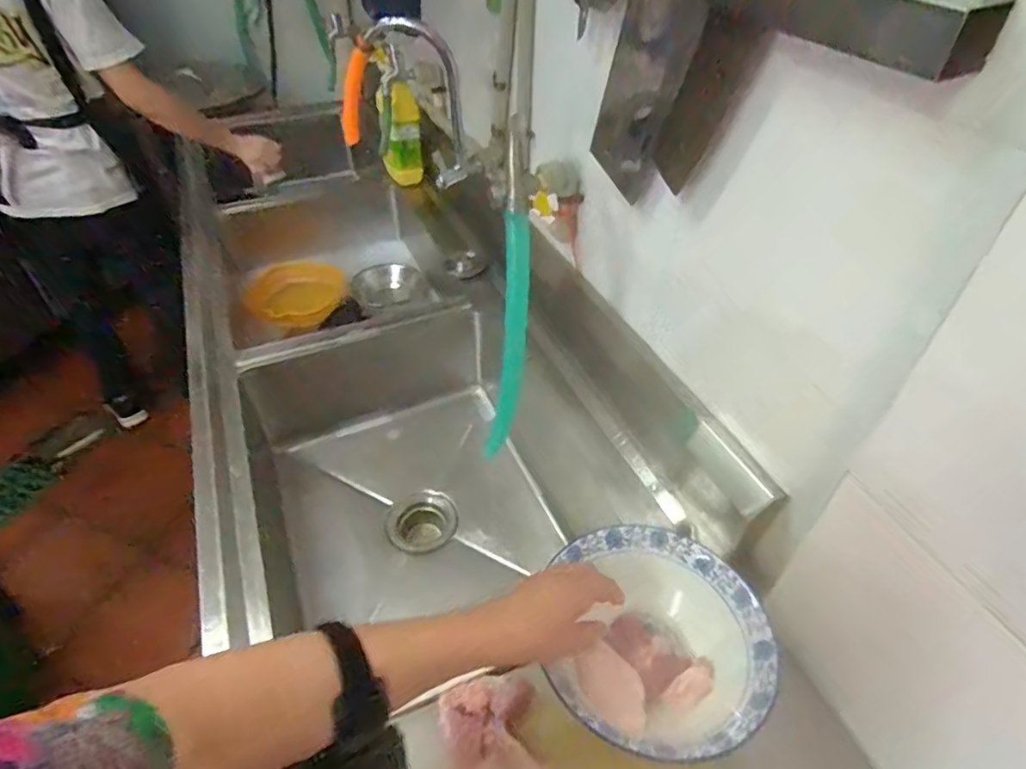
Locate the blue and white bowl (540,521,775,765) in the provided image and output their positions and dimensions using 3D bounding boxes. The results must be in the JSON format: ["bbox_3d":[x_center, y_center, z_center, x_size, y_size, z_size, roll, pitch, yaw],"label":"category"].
[{"bbox_3d":[0.137,0.243,0.554,0.194,0.067,0.213,0,44,0],"label":"blue and white bowl"}]

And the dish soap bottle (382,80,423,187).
[{"bbox_3d":[-0.242,-0.535,1.252,0.081,0.214,0.041,-3,44,-4],"label":"dish soap bottle"}]

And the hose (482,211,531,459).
[{"bbox_3d":[-0.006,-0.040,0.636,0.027,0.282,0.077,17,46,17],"label":"hose"}]

